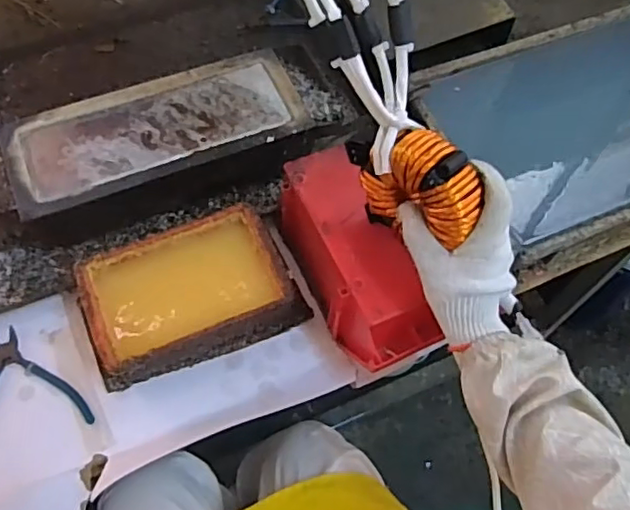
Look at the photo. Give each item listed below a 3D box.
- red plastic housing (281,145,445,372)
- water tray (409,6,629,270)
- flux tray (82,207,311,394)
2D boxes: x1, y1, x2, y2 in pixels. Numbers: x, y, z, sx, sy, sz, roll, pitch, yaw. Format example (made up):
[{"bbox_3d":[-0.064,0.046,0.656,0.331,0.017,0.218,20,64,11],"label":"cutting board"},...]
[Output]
[{"bbox_3d":[0.038,0.011,0.640,0.094,0.097,0.233,-20,64,-13],"label":"red plastic housing"},{"bbox_3d":[0.369,-0.180,0.778,0.432,0.030,0.293,-21,64,-13],"label":"water tray"},{"bbox_3d":[-0.132,0.038,0.652,0.220,0.065,0.138,-22,64,-14],"label":"flux tray"}]

